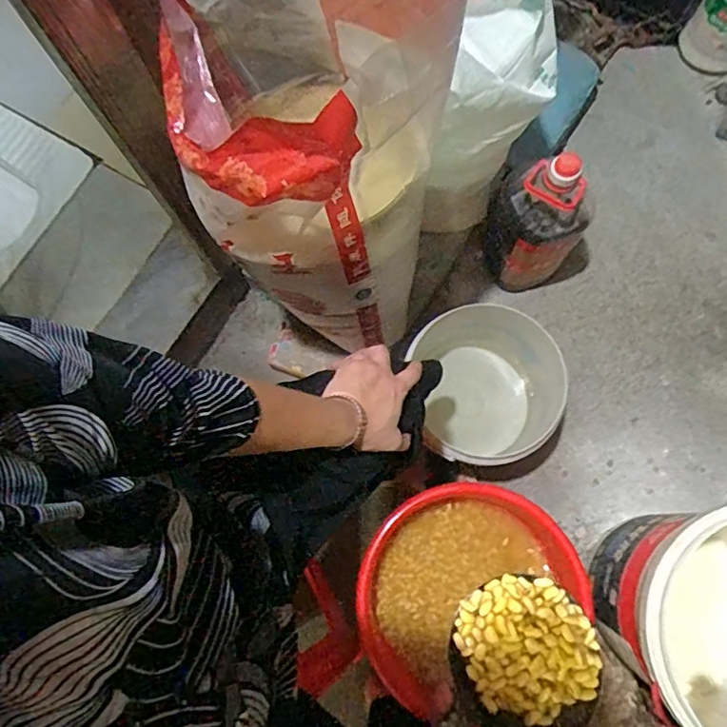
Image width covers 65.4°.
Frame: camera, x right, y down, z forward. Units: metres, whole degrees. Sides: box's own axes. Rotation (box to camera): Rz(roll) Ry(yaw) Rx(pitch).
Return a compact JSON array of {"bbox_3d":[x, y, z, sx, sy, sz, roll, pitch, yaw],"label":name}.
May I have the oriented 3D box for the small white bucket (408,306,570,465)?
[{"bbox_3d":[0.239,0.050,1.080,0.258,0.229,0.261,0,76,2],"label":"small white bucket"}]

